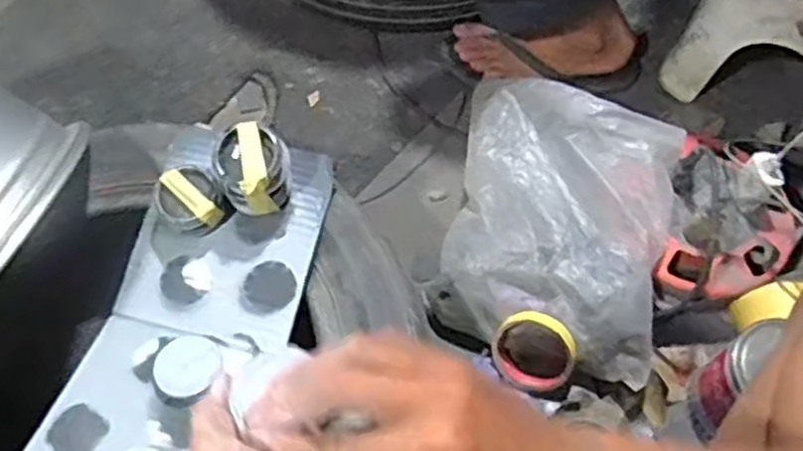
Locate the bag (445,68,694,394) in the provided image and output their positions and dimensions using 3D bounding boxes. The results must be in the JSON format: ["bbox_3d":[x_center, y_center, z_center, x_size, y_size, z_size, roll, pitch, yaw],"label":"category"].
[{"bbox_3d":[0.176,-0.020,0.827,0.230,0.114,0.319,10,62,5],"label":"bag"}]

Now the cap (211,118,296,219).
[{"bbox_3d":[-0.134,-0.049,0.690,0.064,0.076,0.058,-17,63,-9],"label":"cap"}]

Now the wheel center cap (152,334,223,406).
[{"bbox_3d":[-0.191,0.128,0.673,0.058,0.008,0.065,-18,63,-10],"label":"wheel center cap"}]

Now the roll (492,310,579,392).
[{"bbox_3d":[0.141,0.134,0.799,0.086,0.087,0.017,28,26,13],"label":"roll"}]

